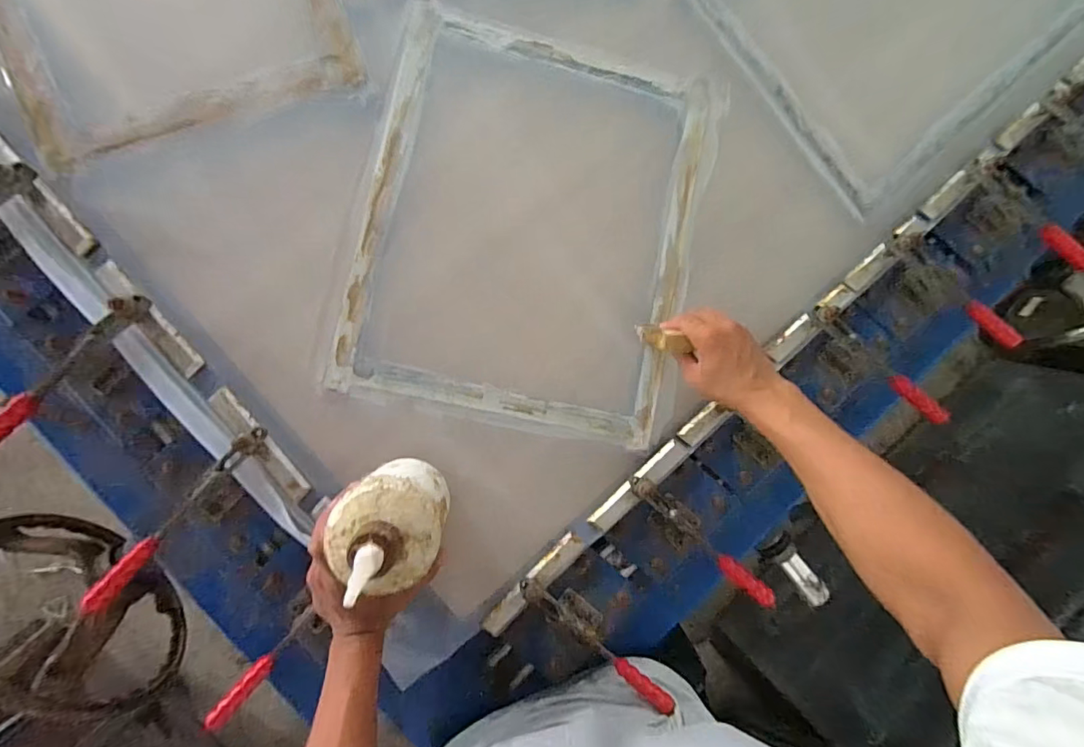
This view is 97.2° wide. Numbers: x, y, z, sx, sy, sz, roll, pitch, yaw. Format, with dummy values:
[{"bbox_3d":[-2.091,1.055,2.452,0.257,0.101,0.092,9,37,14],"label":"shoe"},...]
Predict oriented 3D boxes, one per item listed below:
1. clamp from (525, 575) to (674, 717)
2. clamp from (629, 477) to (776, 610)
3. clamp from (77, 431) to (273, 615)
[{"bbox_3d":[0.059,0.303,0.552,0.210,0.069,0.041,42,82,-2],"label":"clamp"},{"bbox_3d":[0.186,0.196,0.574,0.203,0.059,0.048,38,82,-3],"label":"clamp"},{"bbox_3d":[-0.365,0.143,0.492,0.031,0.063,0.214,42,82,-2],"label":"clamp"}]

